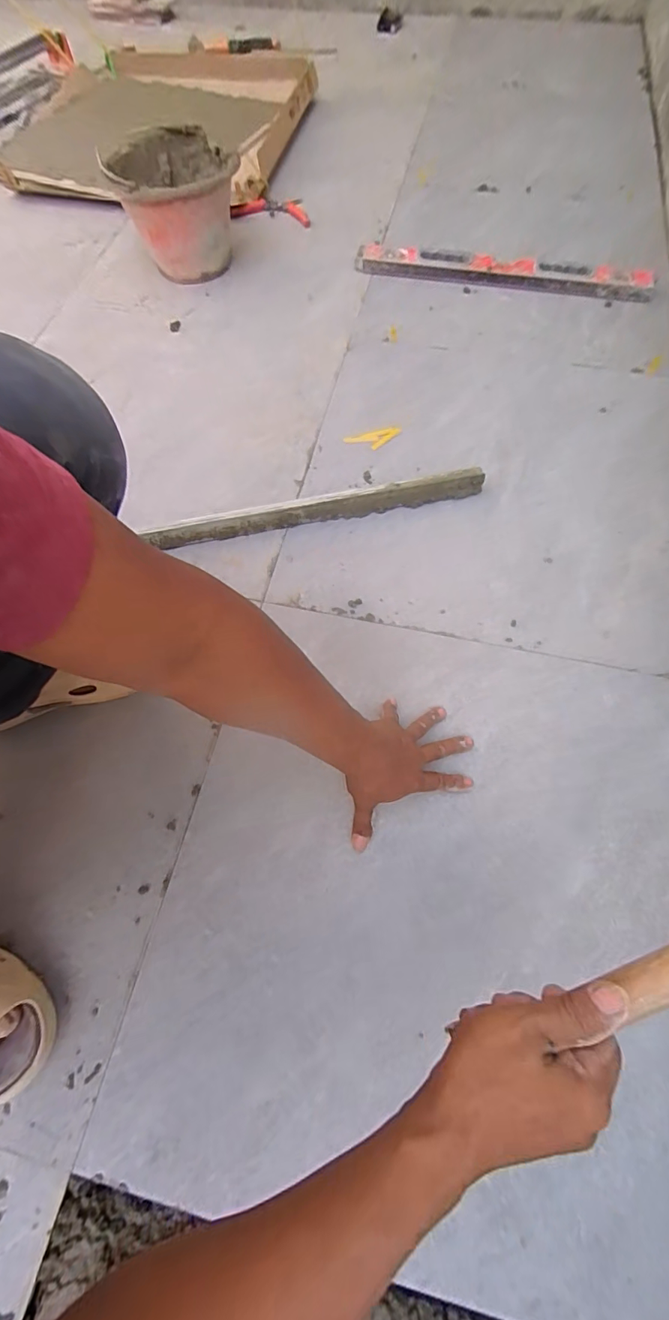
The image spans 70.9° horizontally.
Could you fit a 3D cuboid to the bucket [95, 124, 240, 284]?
[{"bbox_3d":[-0.300,-0.863,0.914,0.200,0.178,0.207,0,66,0],"label":"bucket"}]

